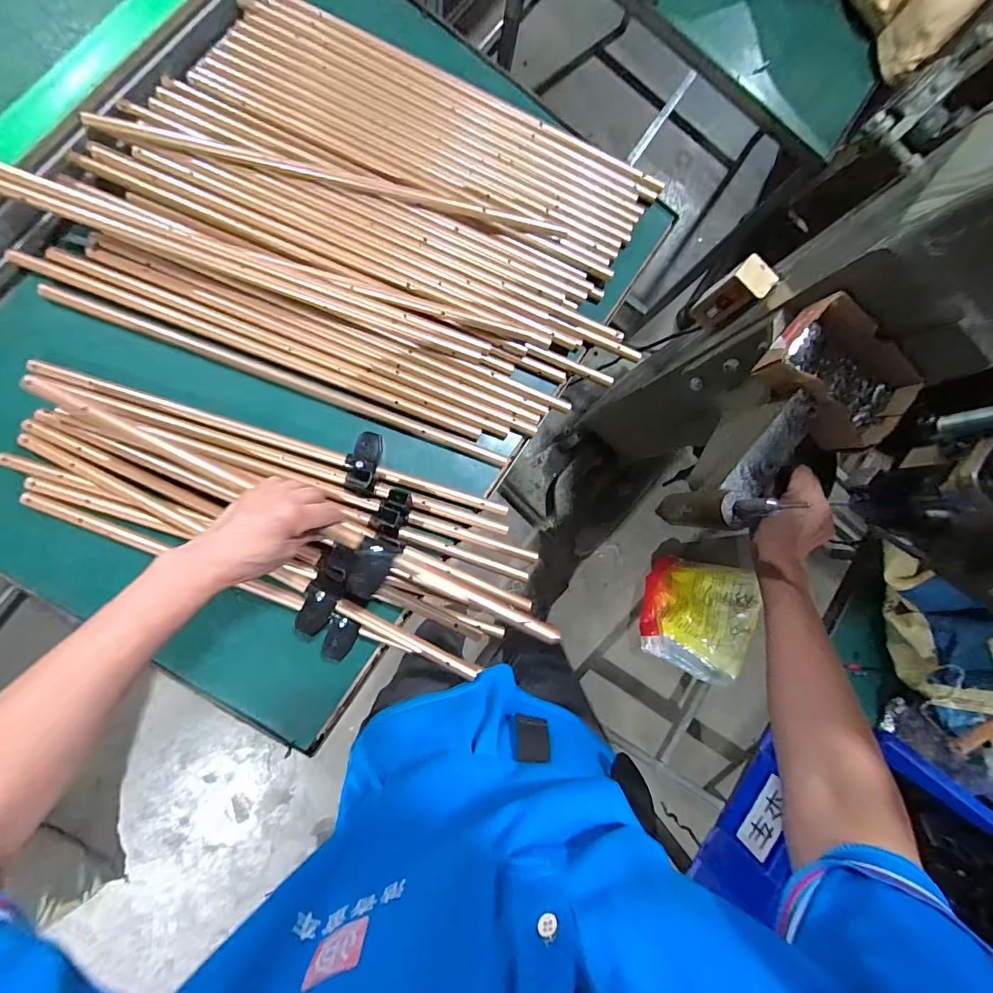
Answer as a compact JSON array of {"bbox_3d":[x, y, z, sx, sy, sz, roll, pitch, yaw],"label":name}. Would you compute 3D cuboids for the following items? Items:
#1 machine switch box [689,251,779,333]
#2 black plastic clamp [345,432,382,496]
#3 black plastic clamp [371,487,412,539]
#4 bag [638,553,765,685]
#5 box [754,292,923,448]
[{"bbox_3d":[0.338,-0.289,0.645,0.051,0.114,0.052,-42,94,-7],"label":"machine switch box"},{"bbox_3d":[-0.166,-0.041,0.560,0.046,0.036,0.091,7,87,-10],"label":"black plastic clamp"},{"bbox_3d":[-0.128,0.020,0.557,0.037,0.040,0.058,33,82,-7],"label":"black plastic clamp"},{"bbox_3d":[0.572,0.342,1.324,0.273,0.172,0.319,24,83,-8],"label":"bag"},{"bbox_3d":[0.371,-0.127,0.492,0.158,0.057,0.115,45,81,-5],"label":"box"}]

